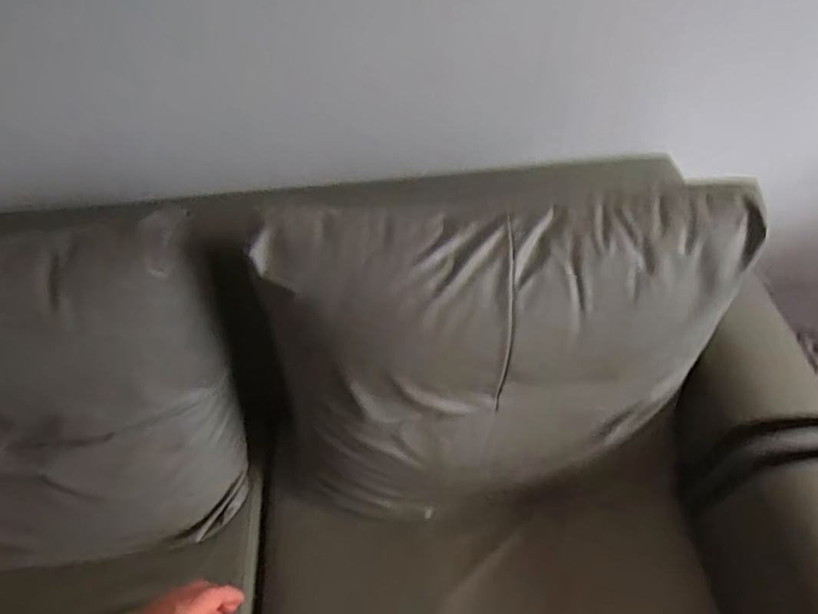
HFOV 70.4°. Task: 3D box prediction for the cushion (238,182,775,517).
[{"bbox_3d":[0.117,0.088,0.804,0.621,0.425,0.230,-7,52,-2],"label":"cushion"}]

